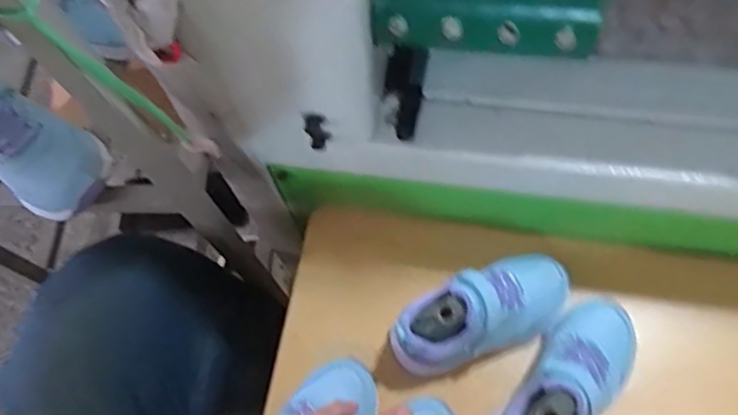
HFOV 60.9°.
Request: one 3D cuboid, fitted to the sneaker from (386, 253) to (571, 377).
[{"bbox_3d":[0.091,0.086,0.504,0.150,0.060,0.065,-26,68,-8],"label":"sneaker"}]

